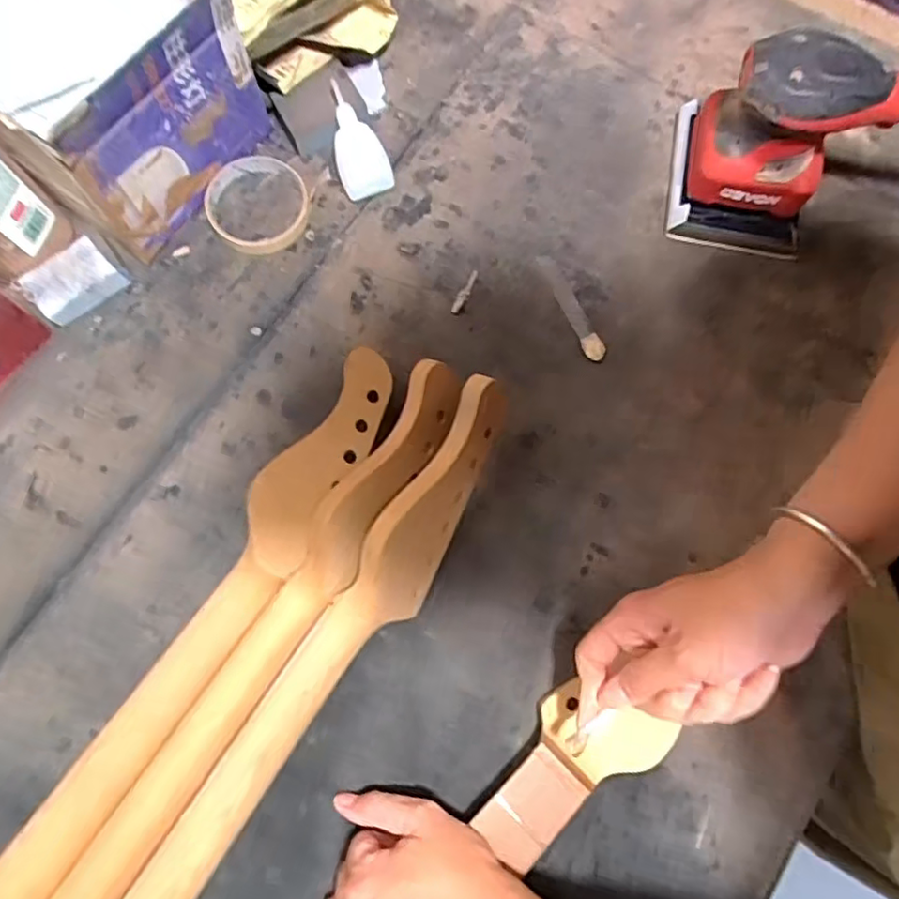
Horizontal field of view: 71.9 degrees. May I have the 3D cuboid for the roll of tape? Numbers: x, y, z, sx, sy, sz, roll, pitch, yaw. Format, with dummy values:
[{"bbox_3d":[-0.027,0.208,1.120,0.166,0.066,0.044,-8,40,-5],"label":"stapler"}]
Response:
[{"bbox_3d":[-0.160,-0.204,0.518,0.084,0.021,0.080,0,76,-2],"label":"roll of tape"}]

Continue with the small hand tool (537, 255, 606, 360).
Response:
[{"bbox_3d":[0.101,-0.119,0.514,0.017,0.007,0.101,-25,78,-8],"label":"small hand tool"}]

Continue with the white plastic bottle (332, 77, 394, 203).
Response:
[{"bbox_3d":[-0.078,-0.260,0.523,0.043,0.016,0.089,-16,107,-7],"label":"white plastic bottle"}]

